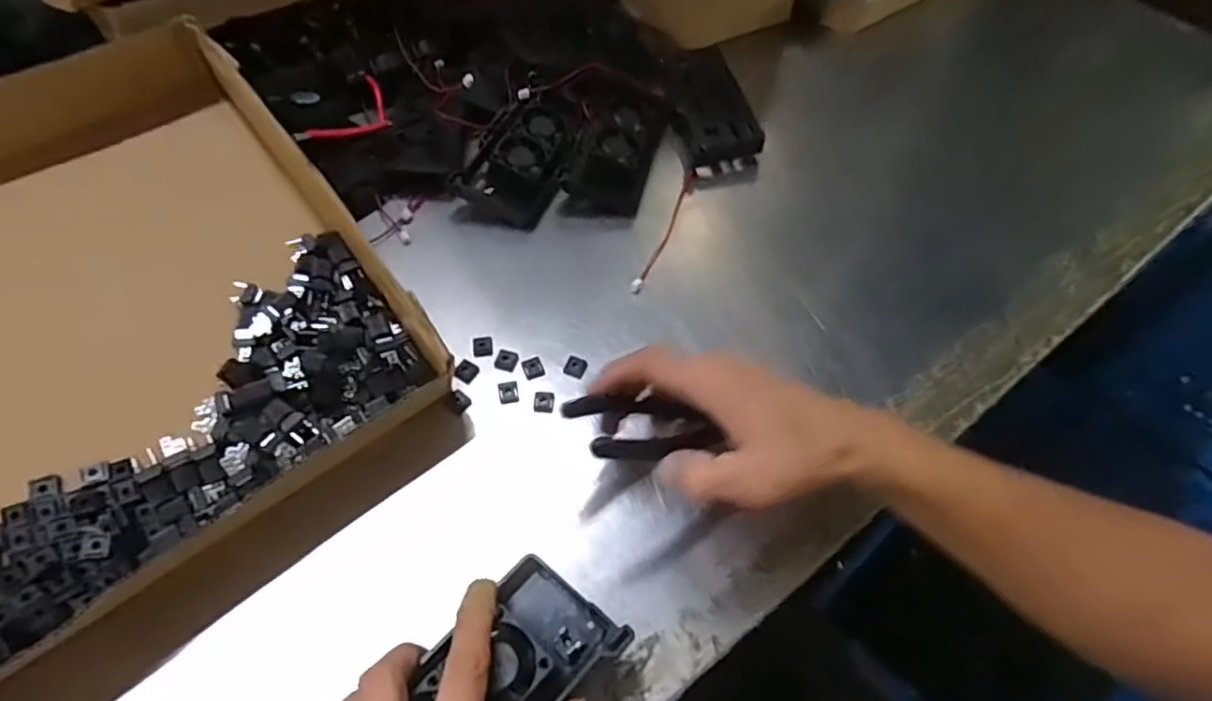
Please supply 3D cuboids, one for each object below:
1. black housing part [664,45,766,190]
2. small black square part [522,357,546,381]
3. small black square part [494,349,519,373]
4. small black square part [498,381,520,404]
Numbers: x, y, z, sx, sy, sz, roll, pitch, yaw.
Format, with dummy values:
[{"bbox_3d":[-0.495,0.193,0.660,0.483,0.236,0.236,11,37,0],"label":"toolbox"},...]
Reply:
[{"bbox_3d":[0.093,-0.211,0.580,0.072,0.040,0.147,-8,58,-7],"label":"black housing part"},{"bbox_3d":[-0.049,0.012,0.430,0.013,0.006,0.014,-17,60,-12],"label":"small black square part"},{"bbox_3d":[-0.067,0.007,0.431,0.014,0.007,0.014,10,58,5],"label":"small black square part"},{"bbox_3d":[-0.064,0.027,0.417,0.013,0.005,0.015,-10,58,-8],"label":"small black square part"}]

